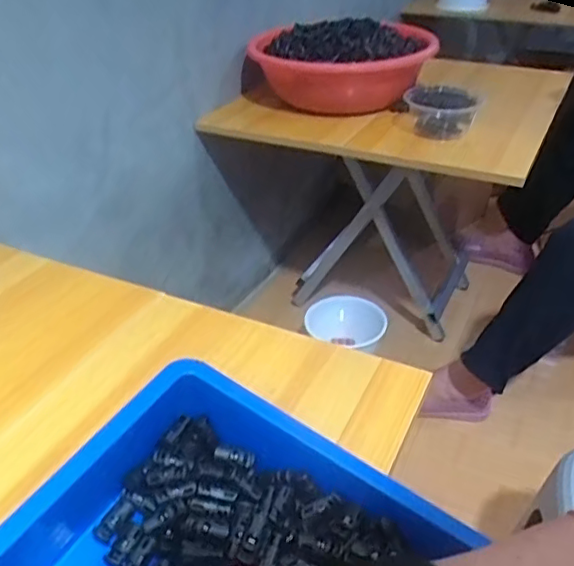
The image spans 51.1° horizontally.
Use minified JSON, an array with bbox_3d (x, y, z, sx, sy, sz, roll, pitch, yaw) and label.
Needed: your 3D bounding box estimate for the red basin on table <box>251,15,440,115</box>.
[{"bbox_3d":[0.108,-0.412,1.202,0.338,0.172,0.263,20,40,29],"label":"red basin on table"}]

